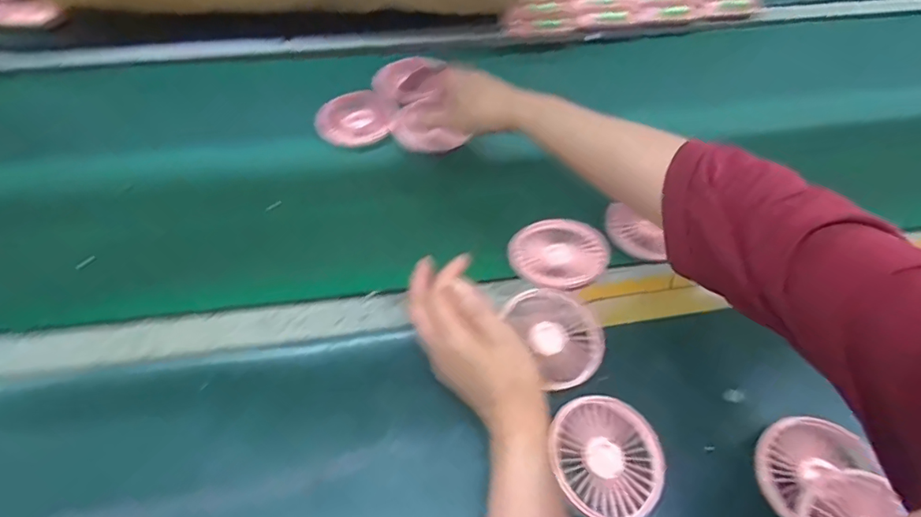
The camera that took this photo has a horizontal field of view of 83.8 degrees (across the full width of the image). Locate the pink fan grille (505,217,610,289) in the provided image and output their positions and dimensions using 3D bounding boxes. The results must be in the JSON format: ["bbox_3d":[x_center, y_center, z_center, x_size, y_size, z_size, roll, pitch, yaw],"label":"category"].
[{"bbox_3d":[0.096,-0.007,0.504,0.092,0.012,0.090,-27,58,-21],"label":"pink fan grille"}]

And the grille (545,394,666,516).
[{"bbox_3d":[0.109,0.153,0.393,0.086,0.019,0.086,3,63,-5],"label":"grille"}]

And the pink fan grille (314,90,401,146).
[{"bbox_3d":[-0.130,-0.173,0.625,0.097,0.007,0.094,1,52,-1],"label":"pink fan grille"}]

